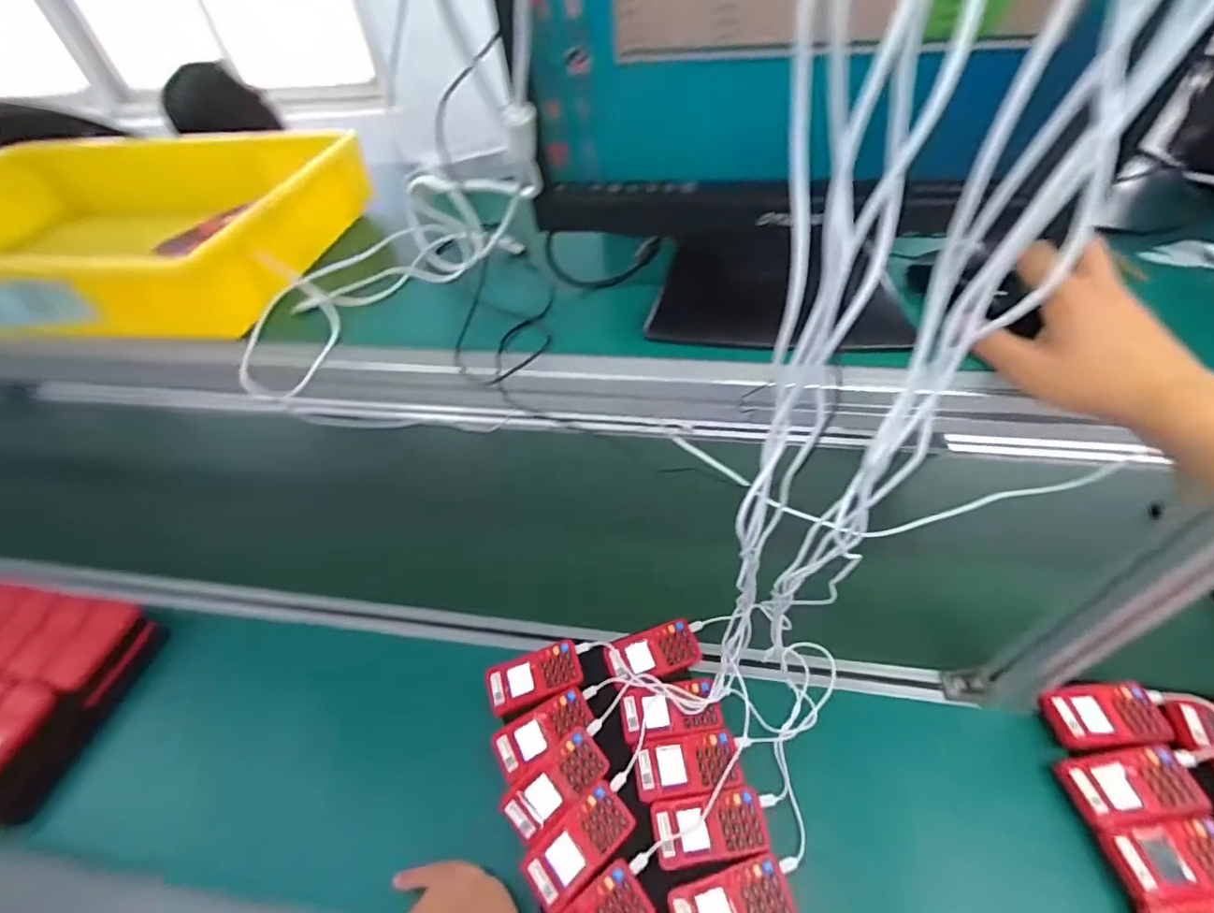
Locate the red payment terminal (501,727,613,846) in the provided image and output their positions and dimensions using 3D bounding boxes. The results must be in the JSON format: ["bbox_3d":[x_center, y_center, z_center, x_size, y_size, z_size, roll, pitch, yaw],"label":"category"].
[{"bbox_3d":[-0.057,0.375,0.611,0.123,0.018,0.062,-35,55,-25],"label":"red payment terminal"}]

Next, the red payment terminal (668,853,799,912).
[{"bbox_3d":[0.129,0.461,0.535,0.122,0.016,0.069,-13,49,-9],"label":"red payment terminal"}]

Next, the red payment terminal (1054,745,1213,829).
[{"bbox_3d":[0.575,0.363,0.583,0.122,0.029,0.065,-6,48,-3],"label":"red payment terminal"}]

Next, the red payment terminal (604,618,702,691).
[{"bbox_3d":[0.061,0.263,0.713,0.121,0.019,0.063,-16,49,-12],"label":"red payment terminal"}]

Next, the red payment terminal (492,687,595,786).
[{"bbox_3d":[-0.077,0.341,0.658,0.121,0.017,0.061,-24,51,-18],"label":"red payment terminal"}]

